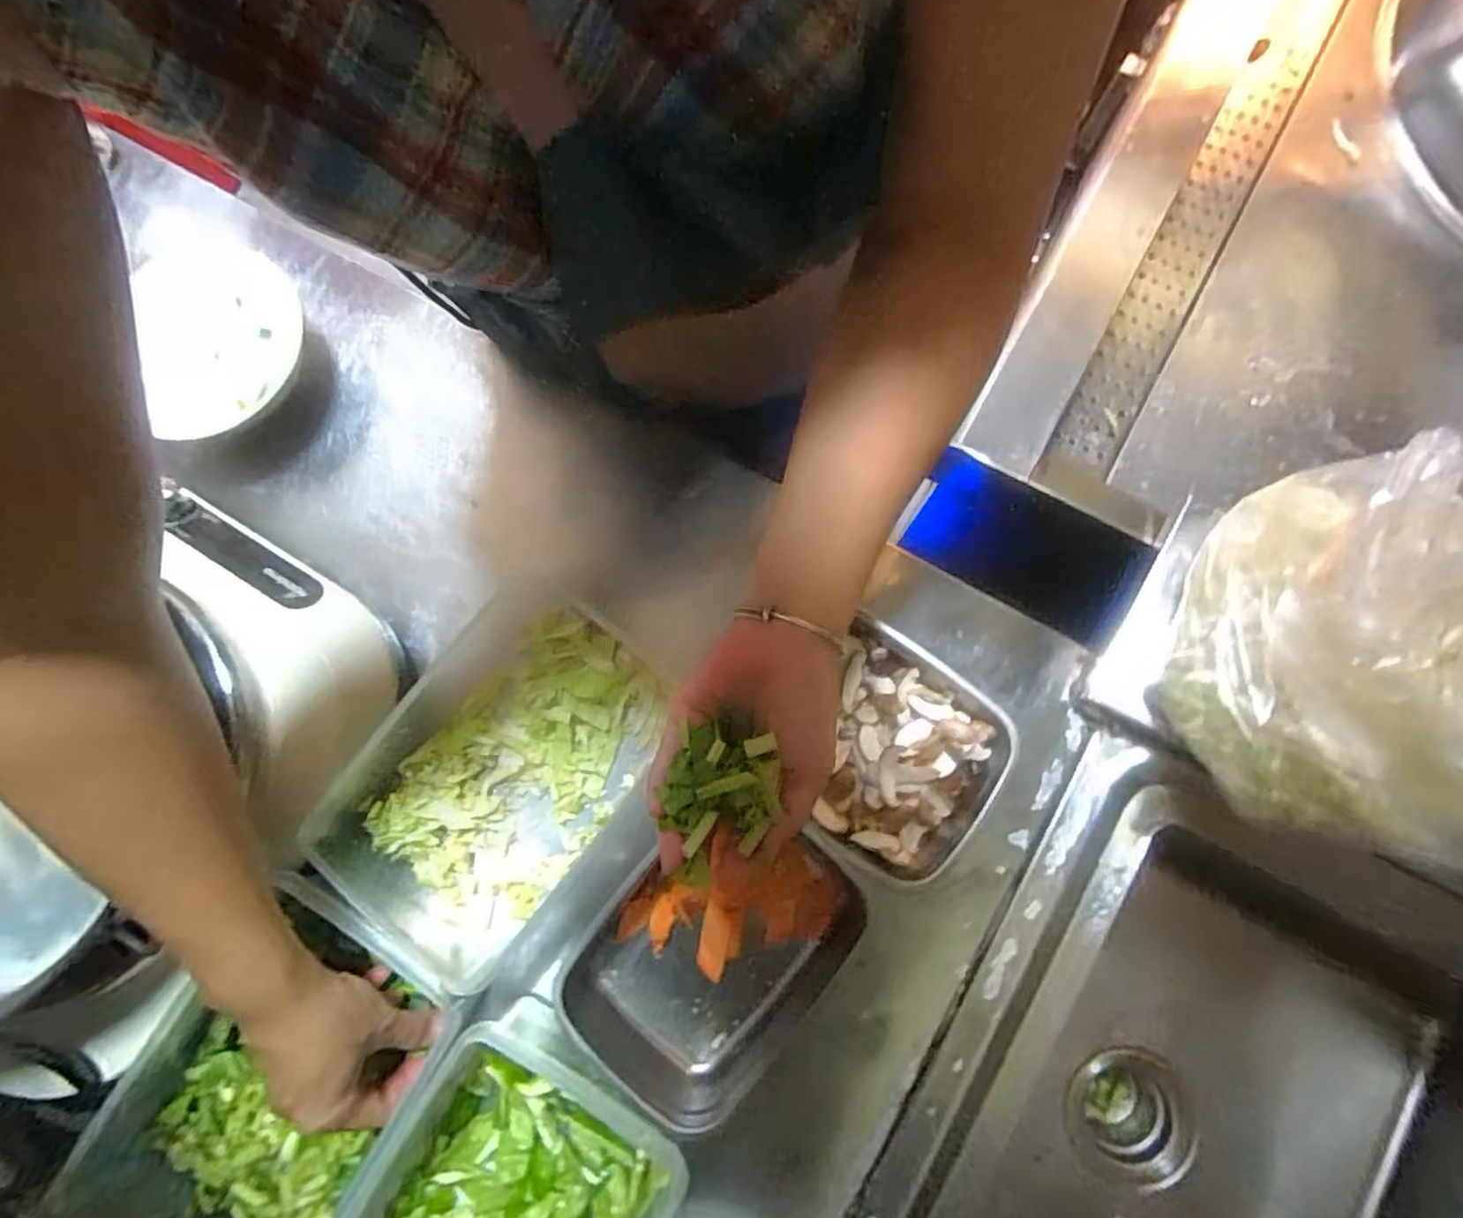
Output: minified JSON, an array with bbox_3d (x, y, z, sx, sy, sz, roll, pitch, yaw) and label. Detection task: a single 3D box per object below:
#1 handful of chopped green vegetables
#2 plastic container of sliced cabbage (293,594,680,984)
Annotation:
[{"bbox_3d":[-0.005,0.090,0.323,0.050,0.019,0.076,2,77,1],"label":"handful of chopped green vegetables"},{"bbox_3d":[-0.157,0.107,0.449,0.176,0.061,0.234,30,79,7],"label":"plastic container of sliced cabbage"}]

